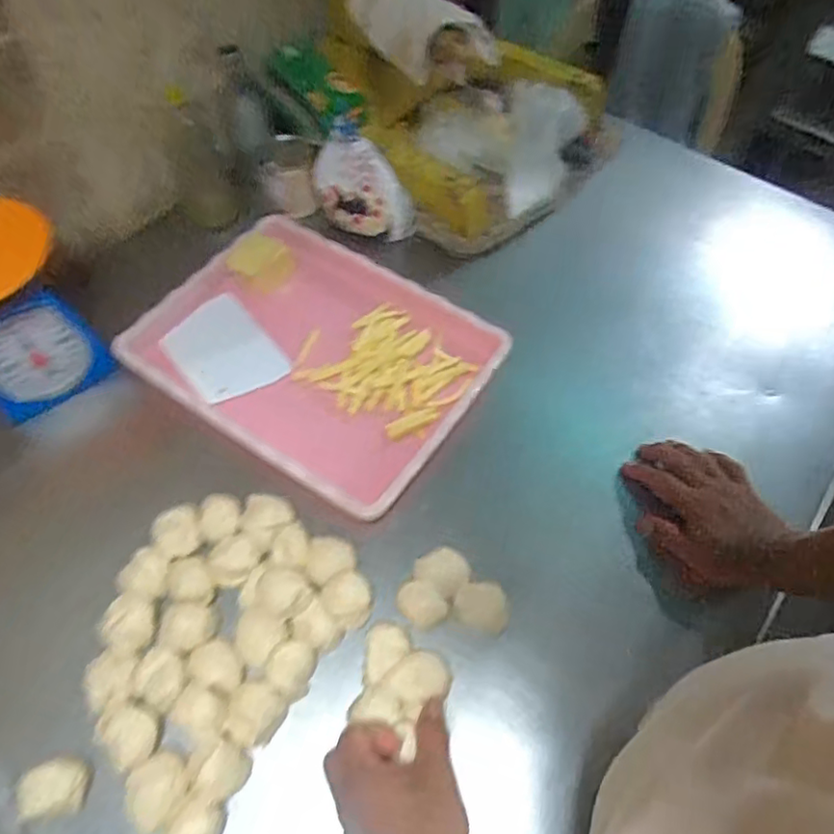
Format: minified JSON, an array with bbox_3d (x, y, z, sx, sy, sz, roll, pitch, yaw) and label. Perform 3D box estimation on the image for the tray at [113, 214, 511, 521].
[{"bbox_3d":[-0.118,-0.088,0.709,0.379,0.033,0.297,28,63,16],"label":"tray"}]

